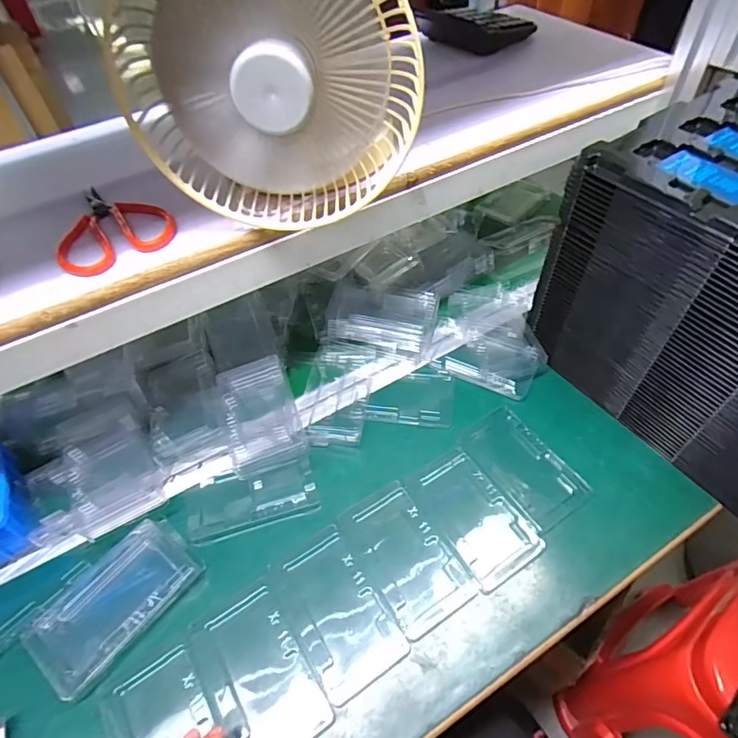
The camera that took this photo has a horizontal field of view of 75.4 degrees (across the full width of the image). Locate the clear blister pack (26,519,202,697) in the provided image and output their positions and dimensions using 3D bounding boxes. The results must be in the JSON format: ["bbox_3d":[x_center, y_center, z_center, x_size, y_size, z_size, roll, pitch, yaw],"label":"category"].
[{"bbox_3d":[-0.225,0.206,0.425,0.080,0.024,0.135,30,58,26],"label":"clear blister pack"}]

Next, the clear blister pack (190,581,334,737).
[{"bbox_3d":[-0.093,0.248,0.389,0.076,0.012,0.122,-27,53,-16],"label":"clear blister pack"}]

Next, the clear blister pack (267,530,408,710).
[{"bbox_3d":[-0.029,0.209,0.418,0.070,0.009,0.127,-28,53,-18],"label":"clear blister pack"}]

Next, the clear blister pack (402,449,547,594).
[{"bbox_3d":[0.100,0.140,0.463,0.077,0.007,0.127,-30,54,-19],"label":"clear blister pack"}]

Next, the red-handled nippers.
[{"bbox_3d":[-0.223,-0.120,0.408,0.092,0.014,0.116,-35,56,-22],"label":"red-handled nippers"}]

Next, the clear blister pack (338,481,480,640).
[{"bbox_3d":[0.032,0.171,0.443,0.075,0.008,0.127,-29,54,-18],"label":"clear blister pack"}]

